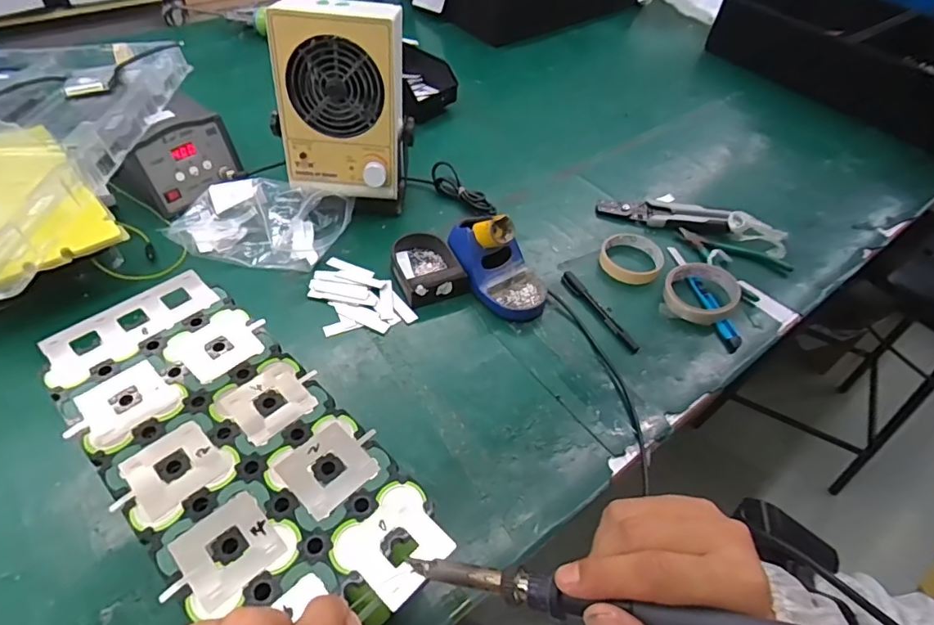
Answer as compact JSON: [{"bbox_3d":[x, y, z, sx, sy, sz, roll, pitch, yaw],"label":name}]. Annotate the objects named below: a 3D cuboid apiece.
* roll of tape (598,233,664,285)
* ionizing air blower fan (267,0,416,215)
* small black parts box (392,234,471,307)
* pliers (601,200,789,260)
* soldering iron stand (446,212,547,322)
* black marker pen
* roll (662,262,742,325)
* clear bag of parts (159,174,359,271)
[{"bbox_3d":[0.225,-0.076,0.711,0.082,0.021,0.082,3,49,-3],"label":"roll of tape"},{"bbox_3d":[-0.155,-0.241,0.663,0.157,0.251,0.109,0,50,-5],"label":"ionizing air blower fan"},{"bbox_3d":[-0.051,-0.060,0.655,0.079,0.035,0.099,-16,53,-18],"label":"small black parts box"},{"bbox_3d":[0.334,-0.143,0.774,0.273,0.031,0.055,17,49,9],"label":"pliers"},{"bbox_3d":[0.040,-0.068,0.637,0.082,0.083,0.148,-26,56,-26],"label":"soldering iron stand"},{"bbox_3d":[0.163,-0.004,0.646,0.019,0.008,0.141,-22,55,-22],"label":"black marker pen"},{"bbox_3d":[0.298,-0.028,0.662,0.089,0.028,0.087,3,49,-3],"label":"roll"},{"bbox_3d":[-0.264,-0.126,0.674,0.207,0.063,0.131,10,48,4],"label":"clear bag of parts"}]

